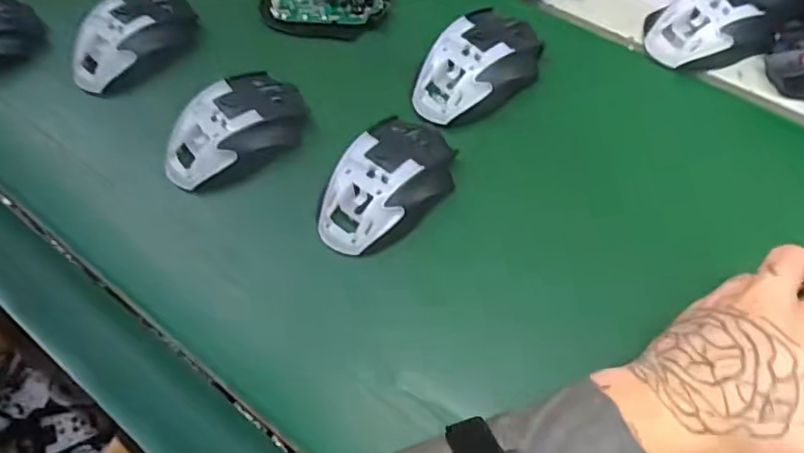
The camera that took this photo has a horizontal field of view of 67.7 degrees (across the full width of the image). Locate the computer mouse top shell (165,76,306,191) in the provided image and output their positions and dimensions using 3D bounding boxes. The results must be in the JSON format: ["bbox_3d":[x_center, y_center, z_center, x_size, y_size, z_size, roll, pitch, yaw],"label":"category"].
[{"bbox_3d":[-0.131,-0.077,0.464,0.118,0.035,0.067,-38,65,-17],"label":"computer mouse top shell"}]

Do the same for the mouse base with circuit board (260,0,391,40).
[{"bbox_3d":[-0.069,-0.199,0.530,0.107,0.025,0.074,11,62,10],"label":"mouse base with circuit board"}]

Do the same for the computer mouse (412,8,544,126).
[{"bbox_3d":[0.060,-0.127,0.469,0.073,0.034,0.111,36,69,21],"label":"computer mouse"}]

